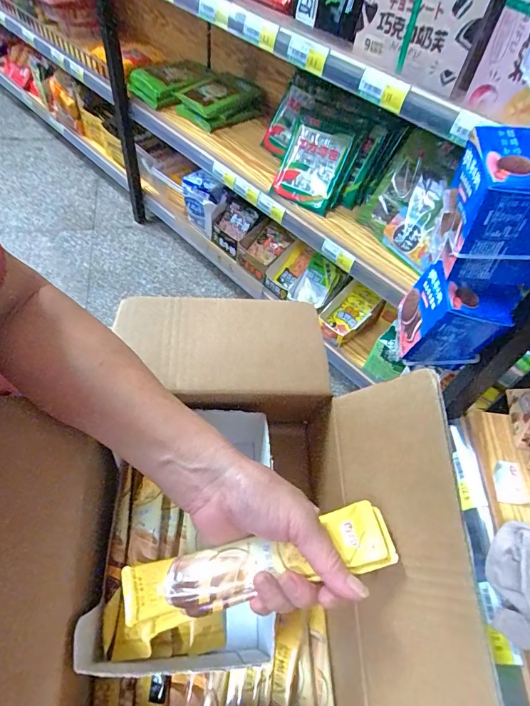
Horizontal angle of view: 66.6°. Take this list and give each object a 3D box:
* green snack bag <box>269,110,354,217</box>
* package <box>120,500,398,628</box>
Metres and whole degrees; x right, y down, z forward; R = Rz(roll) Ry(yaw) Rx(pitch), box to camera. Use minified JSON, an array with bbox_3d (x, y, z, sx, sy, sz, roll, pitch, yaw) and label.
[{"bbox_3d":[0.095,-0.389,0.816,0.129,0.034,0.177,25,103,12],"label":"green snack bag"},{"bbox_3d":[-0.006,0.144,0.274,0.183,0.011,0.038,-15,59,0],"label":"package"}]

